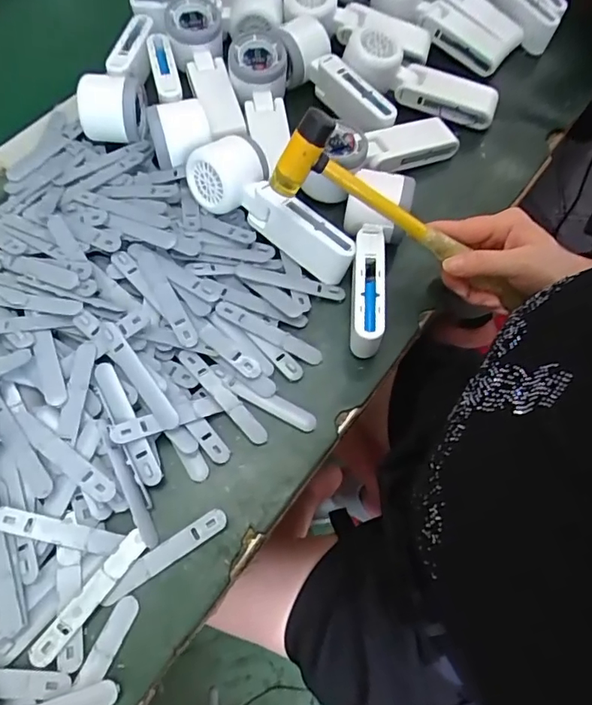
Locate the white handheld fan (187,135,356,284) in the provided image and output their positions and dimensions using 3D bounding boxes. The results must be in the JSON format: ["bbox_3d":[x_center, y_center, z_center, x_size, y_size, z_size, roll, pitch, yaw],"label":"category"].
[{"bbox_3d":[-0.022,-0.122,0.443,0.058,0.042,0.157,-39,70,-19],"label":"white handheld fan"}]

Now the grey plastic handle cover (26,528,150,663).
[{"bbox_3d":[-0.134,0.158,0.334,0.015,0.010,0.090,33,67,14],"label":"grey plastic handle cover"}]

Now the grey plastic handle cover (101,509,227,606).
[{"bbox_3d":[-0.089,0.137,0.349,0.092,0.005,0.017,-31,68,-16],"label":"grey plastic handle cover"}]

